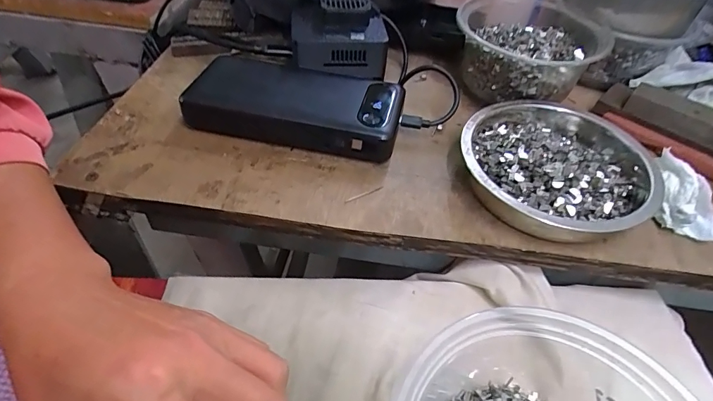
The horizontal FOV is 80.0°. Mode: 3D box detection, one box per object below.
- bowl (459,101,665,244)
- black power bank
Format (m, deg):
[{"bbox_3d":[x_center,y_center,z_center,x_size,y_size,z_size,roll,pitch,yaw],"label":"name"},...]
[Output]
[{"bbox_3d":[0.134,-0.025,0.283,0.134,0.034,0.117,-33,57,-30],"label":"bowl"},{"bbox_3d":[-0.046,-0.077,0.326,0.158,0.024,0.083,13,48,7],"label":"black power bank"}]

